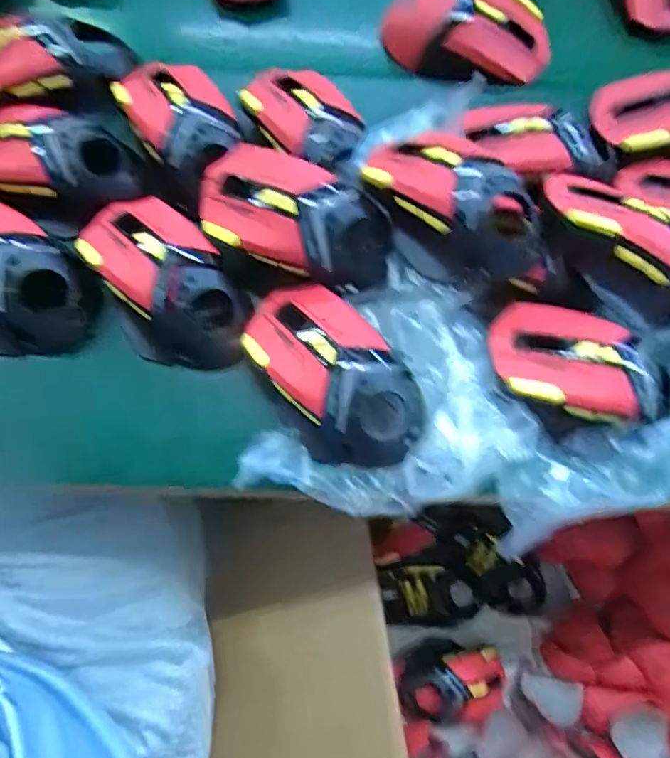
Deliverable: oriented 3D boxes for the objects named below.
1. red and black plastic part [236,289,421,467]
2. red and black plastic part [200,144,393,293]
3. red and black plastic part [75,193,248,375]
[{"bbox_3d":[-0.002,-0.004,0.293,0.070,0.037,0.121,-35,76,-12],"label":"red and black plastic part"},{"bbox_3d":[-0.025,-0.093,0.312,0.120,0.042,0.065,26,73,6],"label":"red and black plastic part"},{"bbox_3d":[-0.103,-0.059,0.315,0.067,0.040,0.121,-33,76,-11],"label":"red and black plastic part"}]

